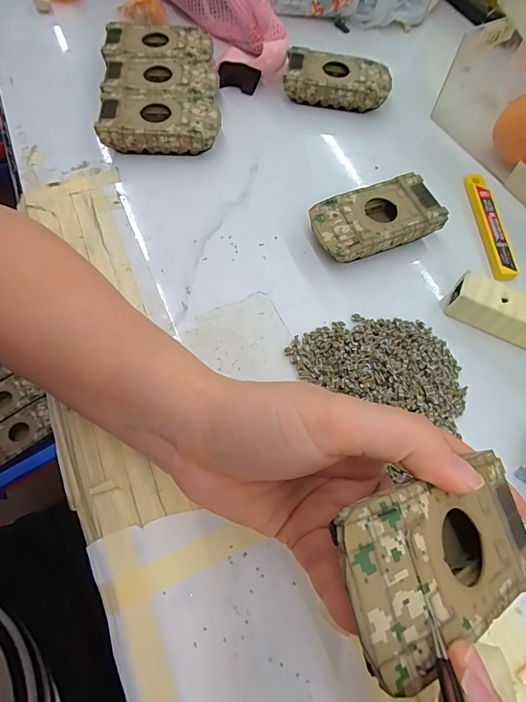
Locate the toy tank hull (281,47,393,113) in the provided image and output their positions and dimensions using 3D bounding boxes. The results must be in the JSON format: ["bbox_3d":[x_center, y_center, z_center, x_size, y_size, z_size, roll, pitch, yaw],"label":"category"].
[{"bbox_3d":[0.070,-0.250,0.370,0.095,0.031,0.046,7,65,1],"label":"toy tank hull"}]

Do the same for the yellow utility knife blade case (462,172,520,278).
[{"bbox_3d":[0.182,-0.101,0.316,0.022,0.008,0.105,0,65,-2],"label":"yellow utility knife blade case"}]

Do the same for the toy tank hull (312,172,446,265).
[{"bbox_3d":[0.084,-0.098,0.301,0.095,0.026,0.050,-19,68,-11],"label":"toy tank hull"}]

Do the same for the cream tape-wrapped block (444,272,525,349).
[{"bbox_3d":[0.164,-0.028,0.273,0.068,0.025,0.027,24,67,9],"label":"cream tape-wrapped block"}]

